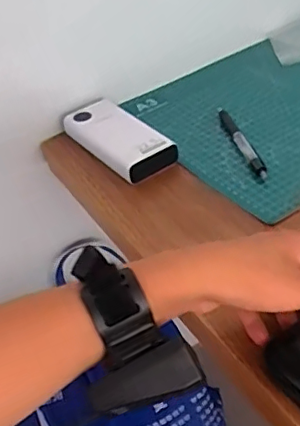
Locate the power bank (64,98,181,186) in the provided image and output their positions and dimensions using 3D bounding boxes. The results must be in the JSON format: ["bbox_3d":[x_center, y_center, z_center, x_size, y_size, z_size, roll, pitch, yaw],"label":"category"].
[{"bbox_3d":[-0.037,-0.086,0.655,0.068,0.034,0.142,-28,44,-23],"label":"power bank"}]

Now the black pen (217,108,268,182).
[{"bbox_3d":[0.100,-0.080,0.631,0.014,0.011,0.136,-13,40,-7],"label":"black pen"}]

